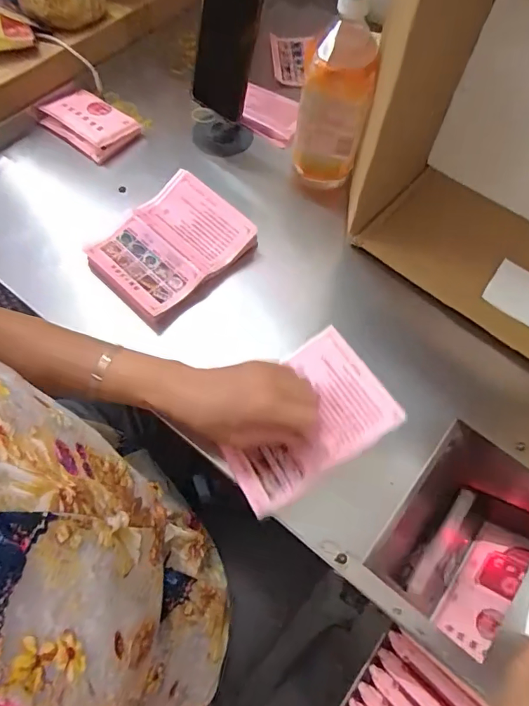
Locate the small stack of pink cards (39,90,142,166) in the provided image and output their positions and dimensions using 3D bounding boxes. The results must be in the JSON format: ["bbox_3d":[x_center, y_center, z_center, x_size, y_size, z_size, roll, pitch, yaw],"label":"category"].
[{"bbox_3d":[-0.238,-0.312,0.610,0.112,0.031,0.079,38,69,15],"label":"small stack of pink cards"}]

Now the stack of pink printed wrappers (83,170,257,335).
[{"bbox_3d":[-0.108,-0.125,0.521,0.129,0.029,0.165,40,70,15],"label":"stack of pink printed wrappers"}]

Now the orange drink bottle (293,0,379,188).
[{"bbox_3d":[0.080,-0.282,0.513,0.076,0.198,0.064,13,65,4],"label":"orange drink bottle"}]

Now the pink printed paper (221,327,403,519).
[{"bbox_3d":[0.033,0.061,0.426,0.159,0.010,0.116,-35,61,0],"label":"pink printed paper"}]

